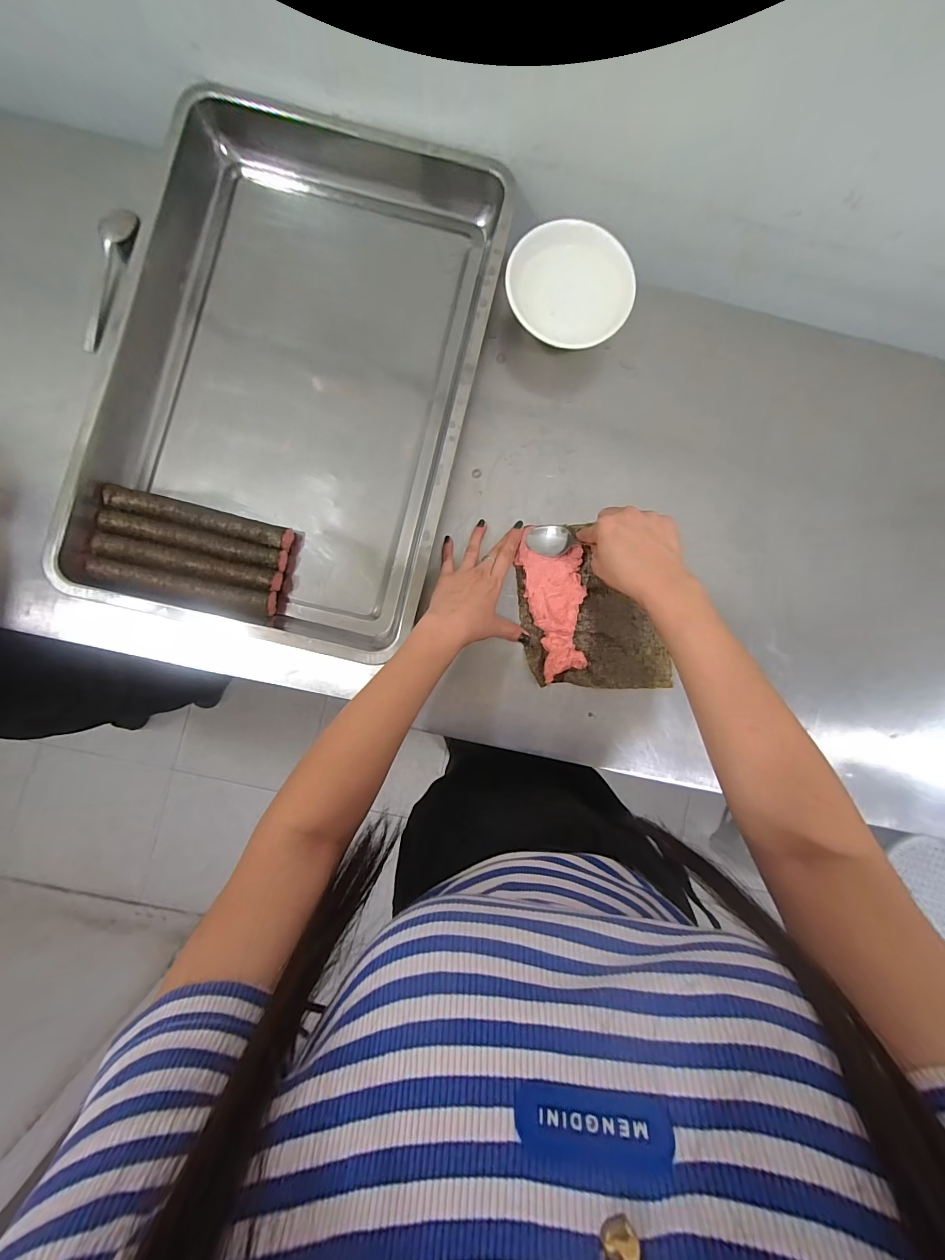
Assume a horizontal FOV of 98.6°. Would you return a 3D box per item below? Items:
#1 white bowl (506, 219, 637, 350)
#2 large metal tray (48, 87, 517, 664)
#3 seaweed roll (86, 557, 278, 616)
[{"bbox_3d":[0.111,-0.383,0.475,0.145,0.066,0.122,2,87,-3],"label":"white bowl"},{"bbox_3d":[-0.196,-0.285,0.470,0.382,0.050,0.584,14,86,-2],"label":"large metal tray"},{"bbox_3d":[-0.322,-0.049,0.461,0.195,0.033,0.025,12,86,-2],"label":"seaweed roll"}]

